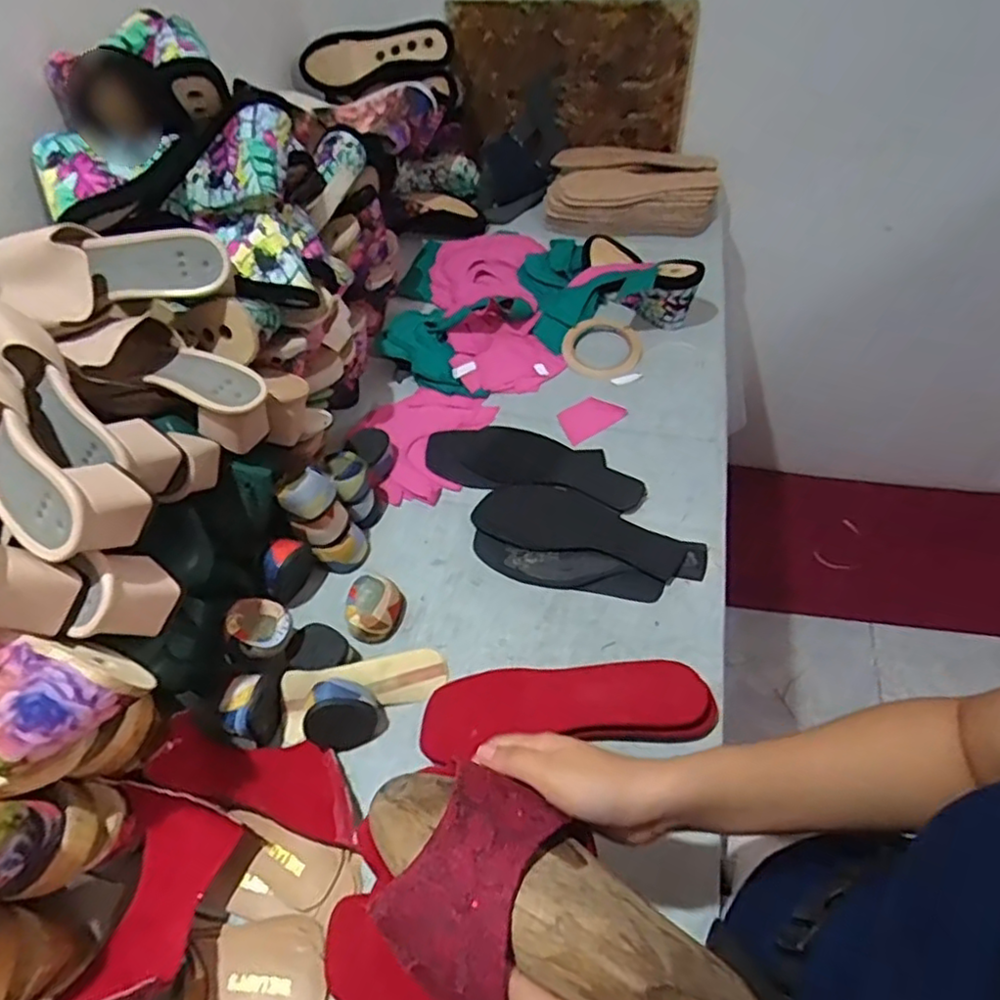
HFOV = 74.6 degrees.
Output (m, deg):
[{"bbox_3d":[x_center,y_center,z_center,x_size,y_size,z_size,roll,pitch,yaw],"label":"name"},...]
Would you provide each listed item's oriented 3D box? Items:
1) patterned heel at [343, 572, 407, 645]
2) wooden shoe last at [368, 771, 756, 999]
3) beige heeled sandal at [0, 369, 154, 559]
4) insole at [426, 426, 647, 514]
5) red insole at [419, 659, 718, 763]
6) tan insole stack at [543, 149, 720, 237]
[{"bbox_3d":[-0.123,0.104,0.644,0.051,0.040,0.060,5,53,8],"label":"patterned heel"},{"bbox_3d":[0.037,0.214,0.342,0.229,0.071,0.064,26,59,17],"label":"wooden shoe last"},{"bbox_3d":[-0.354,-0.034,0.452,0.226,0.090,0.095,28,60,24],"label":"beige heeled sandal"},{"bbox_3d":[0.040,-0.043,0.756,0.248,0.011,0.093,11,54,13],"label":"insole"},{"bbox_3d":[0.056,0.176,0.566,0.243,0.033,0.072,-6,52,0],"label":"red insole"},{"bbox_3d":[0.210,-0.497,1.036,0.259,0.064,0.162,7,53,10],"label":"tan insole stack"}]

